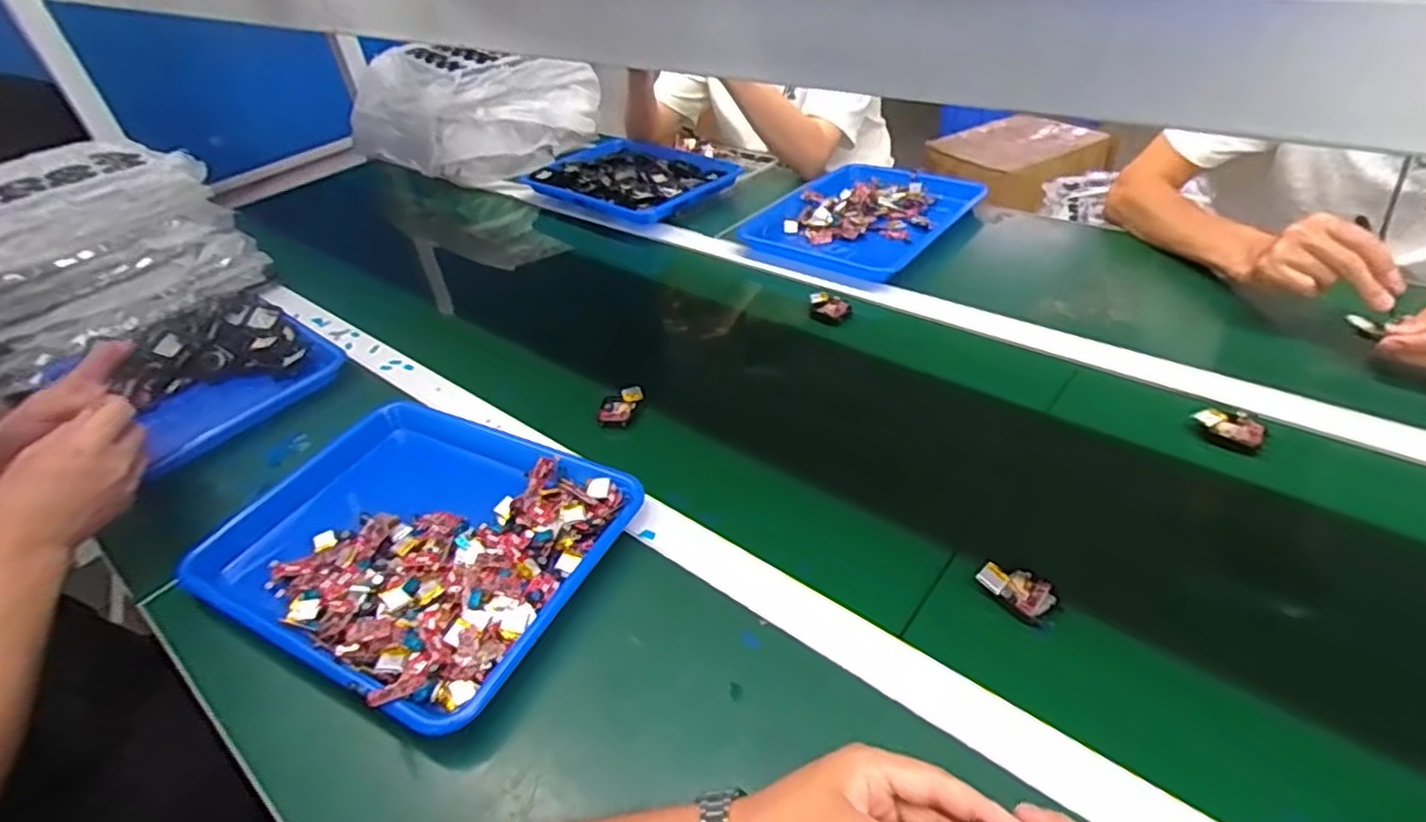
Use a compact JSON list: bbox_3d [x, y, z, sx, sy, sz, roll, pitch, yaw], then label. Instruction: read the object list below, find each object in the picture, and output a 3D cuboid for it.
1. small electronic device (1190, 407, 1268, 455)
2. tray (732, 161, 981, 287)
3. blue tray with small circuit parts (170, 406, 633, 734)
[{"bbox_3d":[0.463,0.014,0.618,0.054,0.018,0.041,28,51,34],"label":"small electronic device"},{"bbox_3d":[0.213,-0.288,1.009,0.263,0.042,0.304,28,51,34],"label":"tray"},{"bbox_3d":[-0.251,0.113,0.613,0.336,0.060,0.270,17,45,25],"label":"blue tray with small circuit parts"}]

